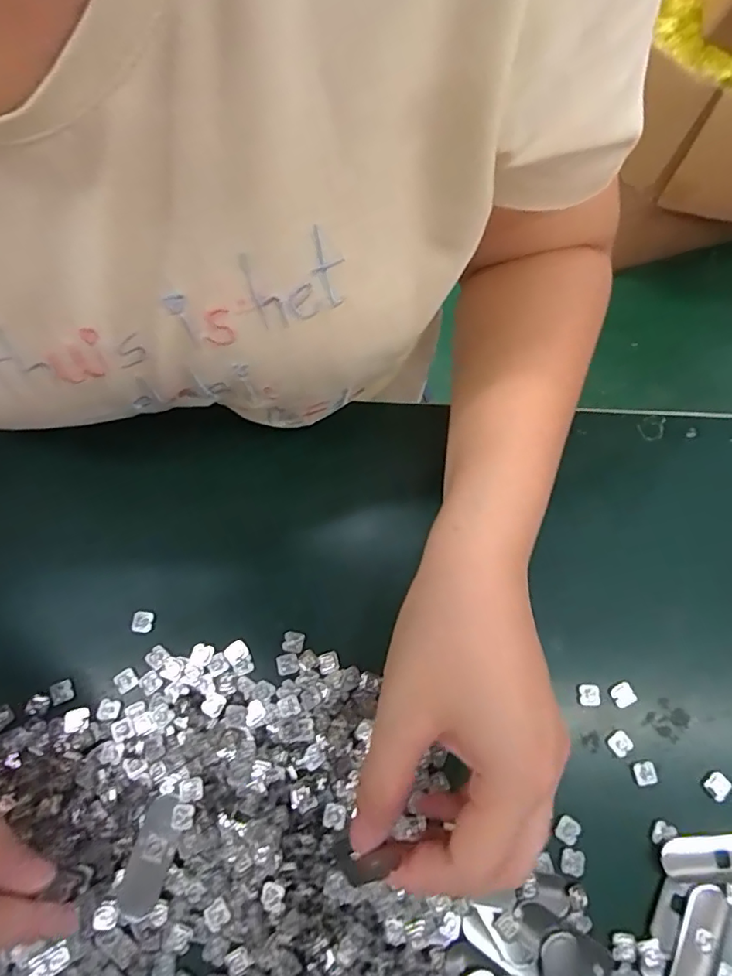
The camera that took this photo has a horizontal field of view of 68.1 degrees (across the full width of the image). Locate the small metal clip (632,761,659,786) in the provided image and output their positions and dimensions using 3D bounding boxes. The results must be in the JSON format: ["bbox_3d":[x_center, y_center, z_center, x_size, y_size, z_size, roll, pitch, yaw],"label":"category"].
[{"bbox_3d":[0.138,0.142,0.269,0.011,0.004,0.010,-8,69,-5],"label":"small metal clip"}]

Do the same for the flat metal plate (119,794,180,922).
[{"bbox_3d":[-0.097,0.167,0.246,0.017,0.004,0.049,13,68,2],"label":"flat metal plate"}]

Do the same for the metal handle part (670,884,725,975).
[{"bbox_3d":[0.149,0.205,0.243,0.014,0.004,0.048,30,70,9],"label":"metal handle part"}]

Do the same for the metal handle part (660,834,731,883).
[{"bbox_3d":[0.165,0.175,0.256,0.050,0.004,0.019,-1,69,-3],"label":"metal handle part"}]

